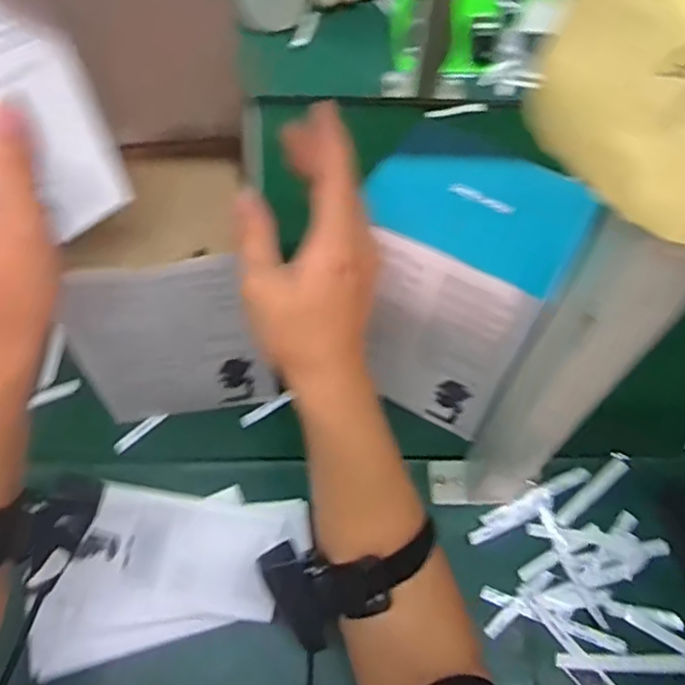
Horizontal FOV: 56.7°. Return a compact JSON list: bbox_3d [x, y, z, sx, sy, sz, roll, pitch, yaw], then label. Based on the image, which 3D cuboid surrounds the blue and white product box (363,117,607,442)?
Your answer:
[{"bbox_3d":[0.081,-0.036,0.521,0.134,0.223,0.103,24,62,11],"label":"blue and white product box"}]

